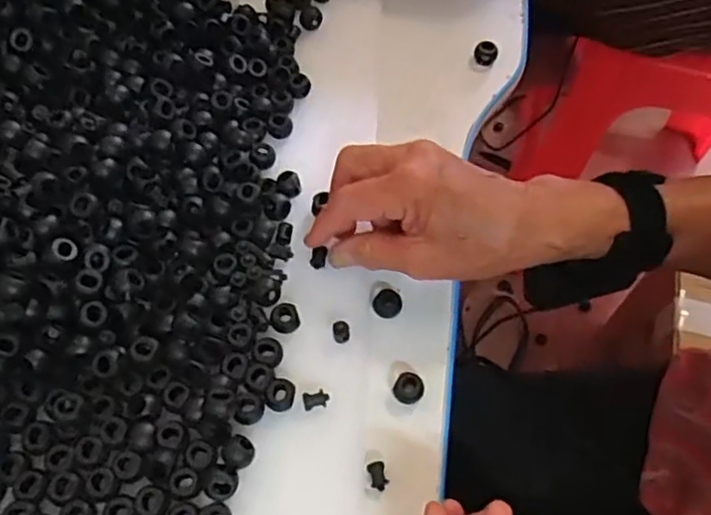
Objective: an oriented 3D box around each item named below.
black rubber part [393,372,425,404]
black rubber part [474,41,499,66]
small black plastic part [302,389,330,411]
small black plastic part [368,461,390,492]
[{"bbox_3d":[0.030,0.075,0.375,0.017,0.008,0.017,0,61,0],"label":"black rubber part"},{"bbox_3d":[0.100,-0.157,0.503,0.017,0.015,0.016,15,63,8],"label":"black rubber part"},{"bbox_3d":[-0.022,0.079,0.363,0.015,0.007,0.010,-13,62,-7],"label":"small black plastic part"},{"bbox_3d":[0.013,0.117,0.352,0.010,0.007,0.015,-14,62,-8],"label":"small black plastic part"}]

